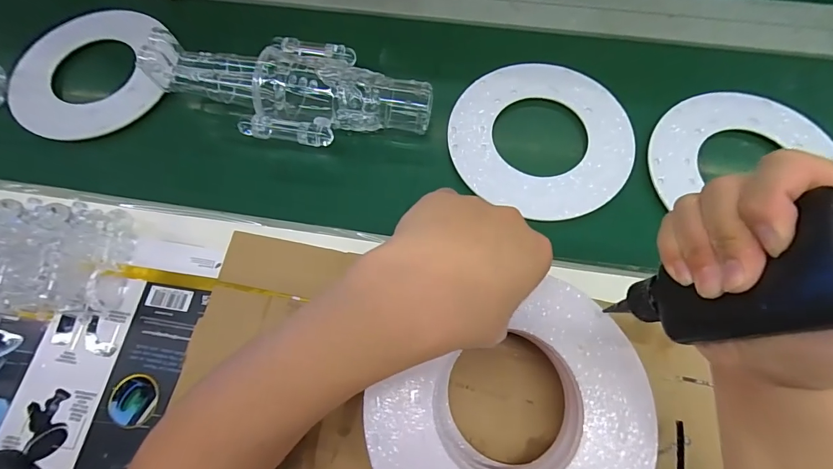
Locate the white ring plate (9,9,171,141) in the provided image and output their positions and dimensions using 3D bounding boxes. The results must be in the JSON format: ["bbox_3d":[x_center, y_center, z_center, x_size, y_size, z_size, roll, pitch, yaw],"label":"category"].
[{"bbox_3d":[-0.397,-0.199,0.485,0.181,0.004,0.203,-4,67,-1],"label":"white ring plate"}]

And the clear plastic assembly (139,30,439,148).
[{"bbox_3d":[-0.132,-0.159,0.431,0.291,0.063,0.123,10,68,5],"label":"clear plastic assembly"}]

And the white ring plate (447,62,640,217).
[{"bbox_3d":[0.134,-0.109,0.437,0.190,0.007,0.183,0,67,1],"label":"white ring plate"}]

